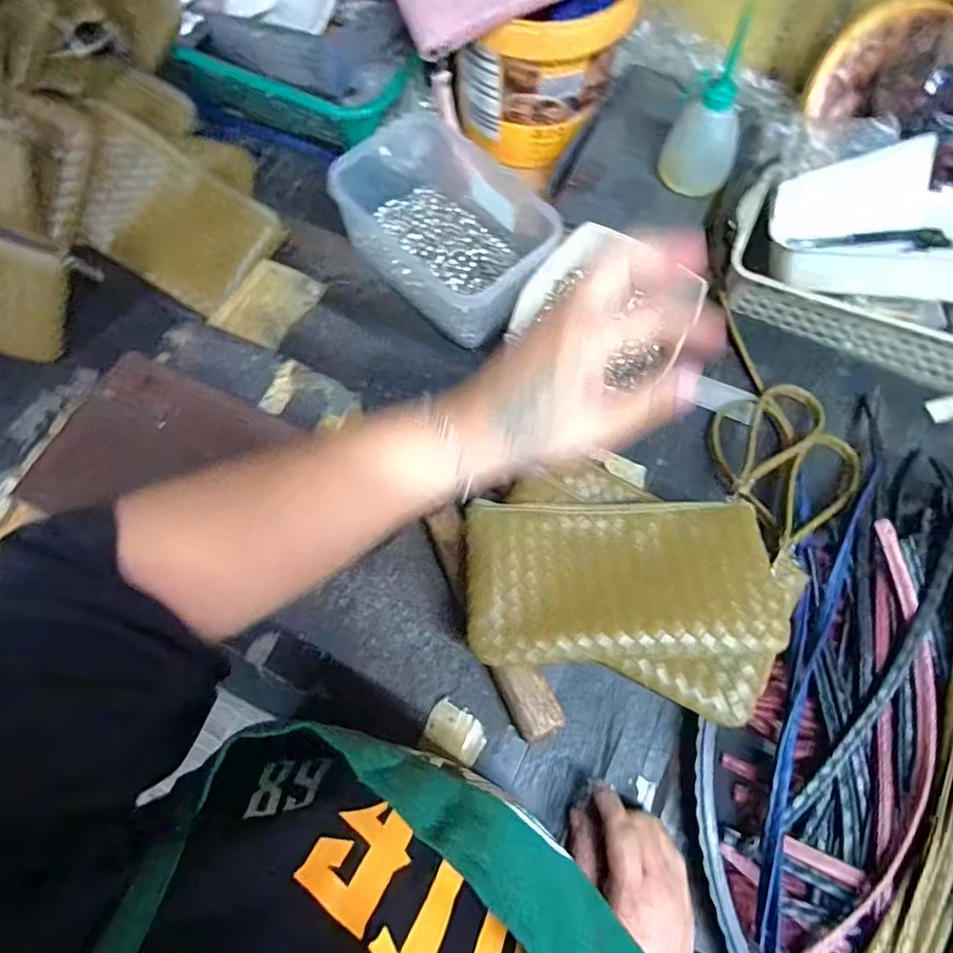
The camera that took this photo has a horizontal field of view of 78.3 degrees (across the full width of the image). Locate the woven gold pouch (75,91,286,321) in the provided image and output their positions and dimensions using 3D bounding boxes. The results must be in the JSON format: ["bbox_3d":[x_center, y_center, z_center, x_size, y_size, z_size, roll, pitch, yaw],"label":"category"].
[{"bbox_3d":[-0.290,-0.241,0.541,0.187,0.049,0.118,33,91,4],"label":"woven gold pouch"}]

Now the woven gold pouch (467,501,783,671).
[{"bbox_3d":[0.096,0.067,0.395,0.201,0.022,0.106,-3,70,-1],"label":"woven gold pouch"}]

